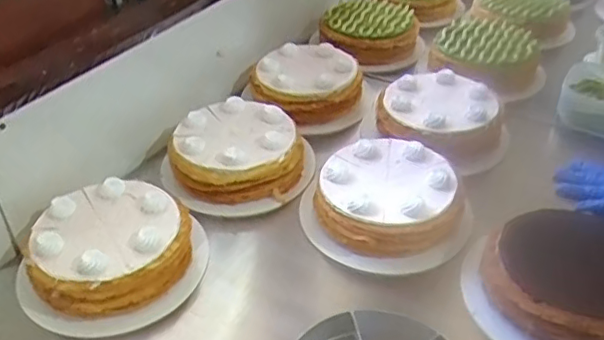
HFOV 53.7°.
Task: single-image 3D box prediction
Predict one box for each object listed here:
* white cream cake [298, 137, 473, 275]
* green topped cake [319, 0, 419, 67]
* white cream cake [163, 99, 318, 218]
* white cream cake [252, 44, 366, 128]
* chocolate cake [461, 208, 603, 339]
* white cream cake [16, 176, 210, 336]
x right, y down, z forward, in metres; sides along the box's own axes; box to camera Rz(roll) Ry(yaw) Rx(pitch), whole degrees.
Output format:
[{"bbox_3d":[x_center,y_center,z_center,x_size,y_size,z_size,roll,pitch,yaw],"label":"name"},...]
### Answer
[{"bbox_3d":[0.105,0.036,0.736,0.174,0.073,0.182,-1,37,1],"label":"white cream cake"},{"bbox_3d":[0.125,-0.257,1.110,0.174,0.073,0.187,8,38,12],"label":"green topped cake"},{"bbox_3d":[-0.090,-0.022,0.817,0.198,0.072,0.172,1,37,4],"label":"white cream cake"},{"bbox_3d":[0.010,-0.146,0.951,0.168,0.064,0.160,-1,37,1],"label":"white cream cake"},{"bbox_3d":[0.281,0.122,0.616,0.185,0.063,0.177,-1,37,1],"label":"chocolate cake"},{"bbox_3d":[-0.212,0.090,0.682,0.181,0.070,0.193,8,38,14],"label":"white cream cake"}]

